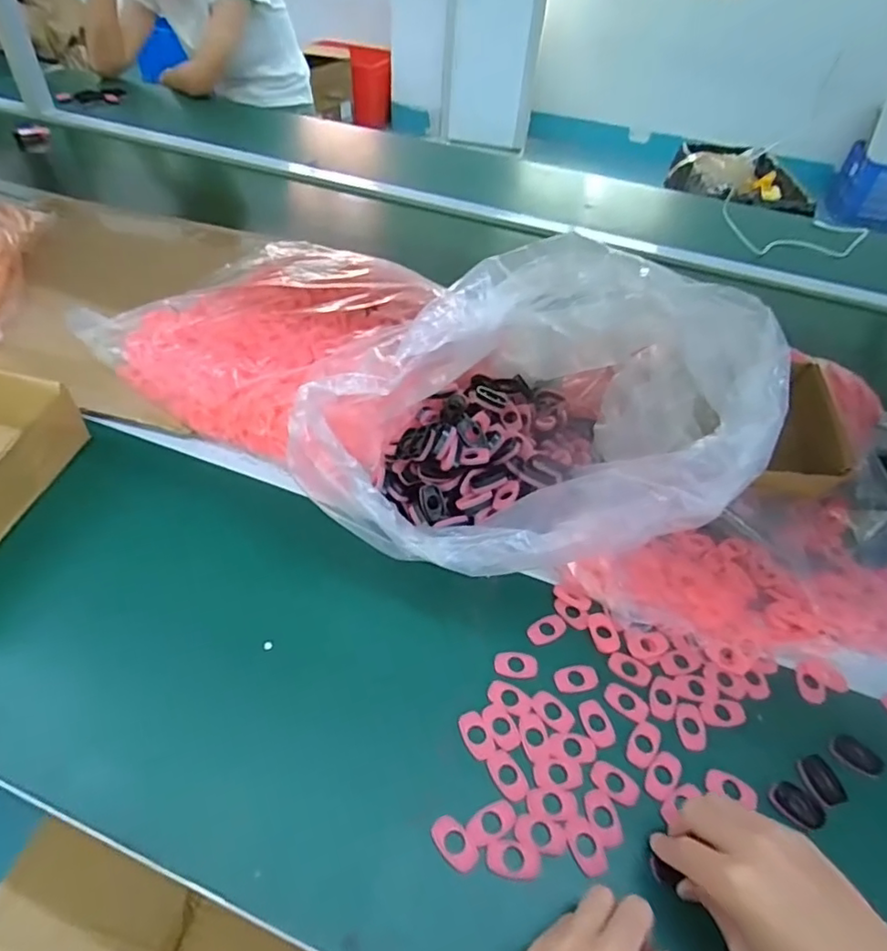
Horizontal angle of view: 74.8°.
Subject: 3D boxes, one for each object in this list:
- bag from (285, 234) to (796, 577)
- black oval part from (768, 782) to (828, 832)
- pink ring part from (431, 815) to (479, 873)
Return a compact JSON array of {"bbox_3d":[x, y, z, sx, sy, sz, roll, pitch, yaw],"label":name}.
[{"bbox_3d":[0.056,-0.056,0.487,0.352,0.222,0.283,-10,48,-14],"label":"bag"},{"bbox_3d":[0.239,0.222,0.391,0.023,0.006,0.033,-30,55,-29],"label":"black oval part"},{"bbox_3d":[0.007,0.233,0.368,0.019,0.004,0.034,-28,54,-28],"label":"pink ring part"}]

